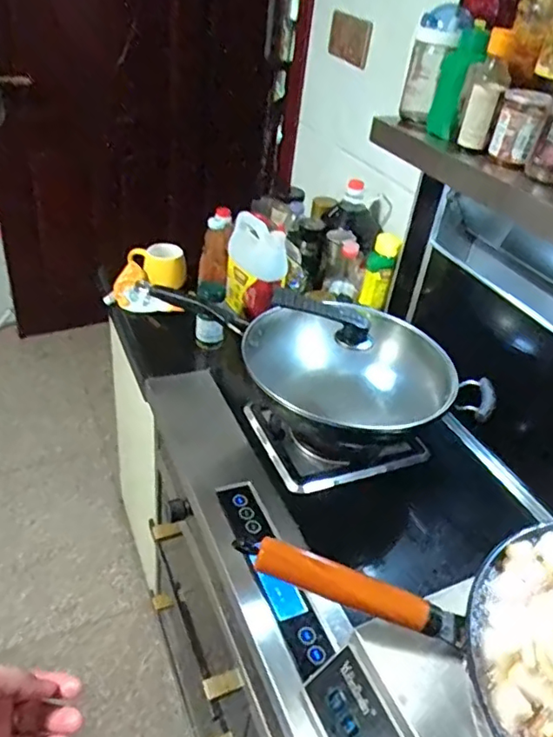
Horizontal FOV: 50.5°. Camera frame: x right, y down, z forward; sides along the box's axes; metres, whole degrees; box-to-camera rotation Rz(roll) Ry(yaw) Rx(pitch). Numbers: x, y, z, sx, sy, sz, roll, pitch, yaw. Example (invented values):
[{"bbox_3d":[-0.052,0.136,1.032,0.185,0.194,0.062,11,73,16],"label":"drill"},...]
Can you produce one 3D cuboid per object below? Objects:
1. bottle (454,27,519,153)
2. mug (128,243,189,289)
[{"bbox_3d":[0.270,-0.359,0.760,0.049,0.134,0.041,17,37,13],"label":"bottle"},{"bbox_3d":[-0.260,-0.228,1.289,0.120,0.093,0.083,0,37,-11],"label":"mug"}]

